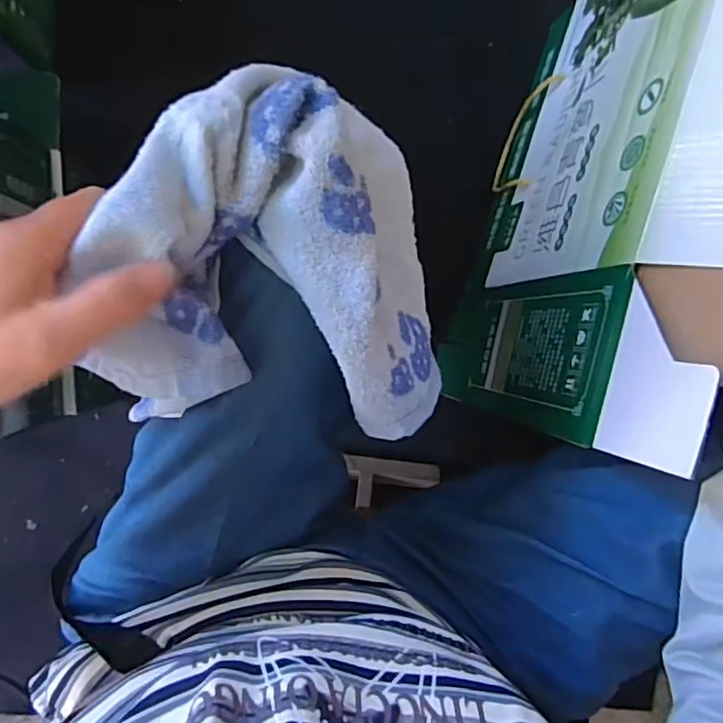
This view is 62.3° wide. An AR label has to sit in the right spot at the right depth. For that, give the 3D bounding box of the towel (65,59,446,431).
[{"bbox_3d":[-0.035,-0.052,0.317,0.173,0.125,0.180,7,91,-3],"label":"towel"}]

